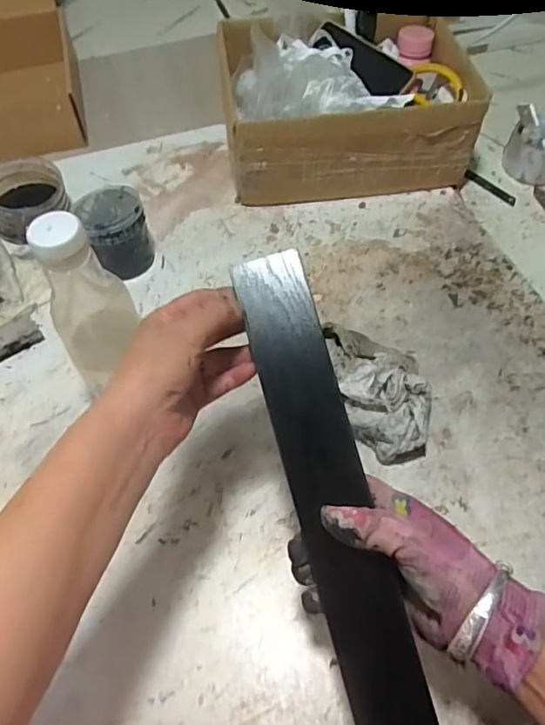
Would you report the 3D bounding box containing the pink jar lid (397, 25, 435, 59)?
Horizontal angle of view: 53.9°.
[{"bbox_3d":[0.205,-0.462,0.768,0.050,0.025,0.041,14,59,11],"label":"pink jar lid"}]

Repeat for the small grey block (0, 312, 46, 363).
[{"bbox_3d":[-0.300,-0.026,0.607,0.070,0.019,0.042,-35,62,-18],"label":"small grey block"}]

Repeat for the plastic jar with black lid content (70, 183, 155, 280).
[{"bbox_3d":[-0.189,-0.158,0.644,0.081,0.088,0.090,-18,58,-9],"label":"plastic jar with black lid content"}]

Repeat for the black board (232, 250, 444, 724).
[{"bbox_3d":[0.045,0.104,0.347,0.050,0.011,0.363,-16,83,-1],"label":"black board"}]

